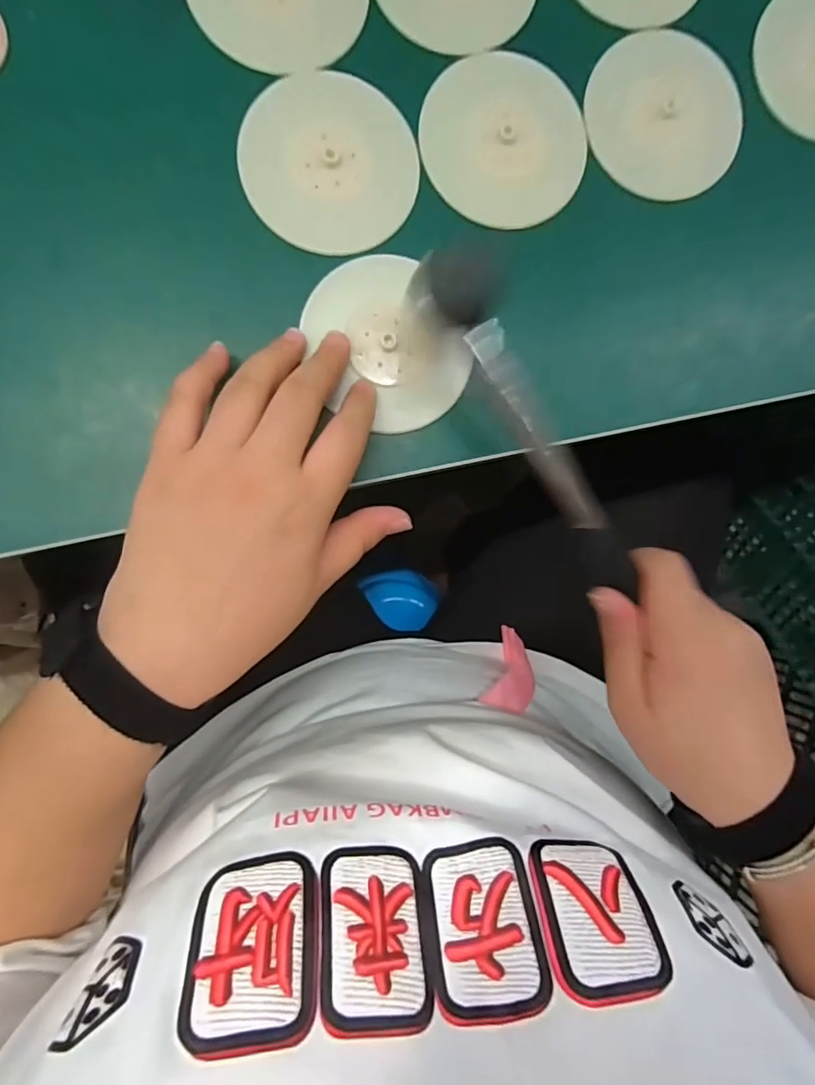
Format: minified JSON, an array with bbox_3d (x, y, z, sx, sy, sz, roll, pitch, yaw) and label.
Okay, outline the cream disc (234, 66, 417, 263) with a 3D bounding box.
[{"bbox_3d":[-0.038,-0.187,0.257,0.083,0.004,0.085,-1,95,-7],"label":"cream disc"}]

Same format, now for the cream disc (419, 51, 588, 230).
[{"bbox_3d":[0.050,-0.206,0.268,0.082,0.004,0.083,-1,95,-7],"label":"cream disc"}]

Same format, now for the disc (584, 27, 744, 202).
[{"bbox_3d":[0.137,-0.226,0.277,0.082,0.005,0.081,-1,95,-7],"label":"disc"}]

